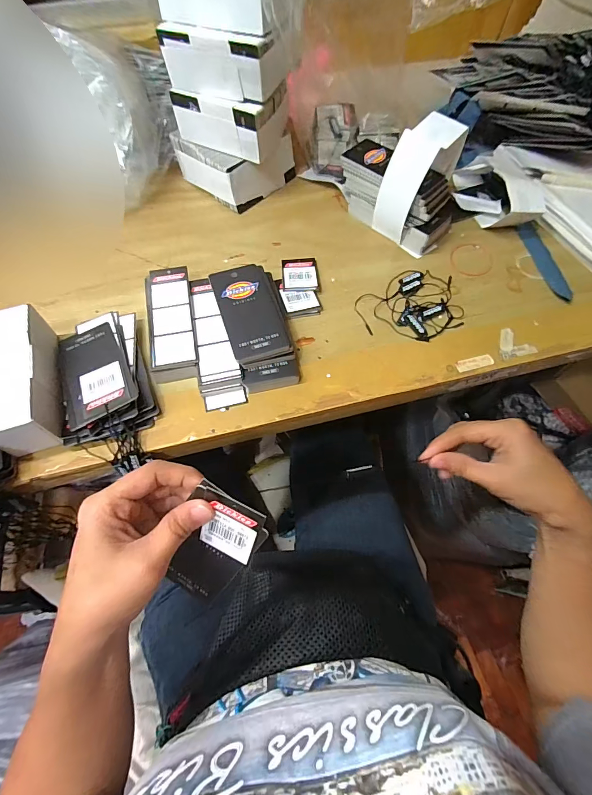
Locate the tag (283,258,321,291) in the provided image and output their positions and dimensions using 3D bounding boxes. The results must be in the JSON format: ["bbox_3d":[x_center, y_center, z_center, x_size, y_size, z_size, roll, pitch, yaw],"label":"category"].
[{"bbox_3d":[0.005,-0.134,0.396,0.039,0.007,0.052,-3,64,-2],"label":"tag"}]

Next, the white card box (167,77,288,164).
[{"bbox_3d":[-0.076,-0.328,0.420,0.112,0.056,0.079,21,65,9],"label":"white card box"}]

